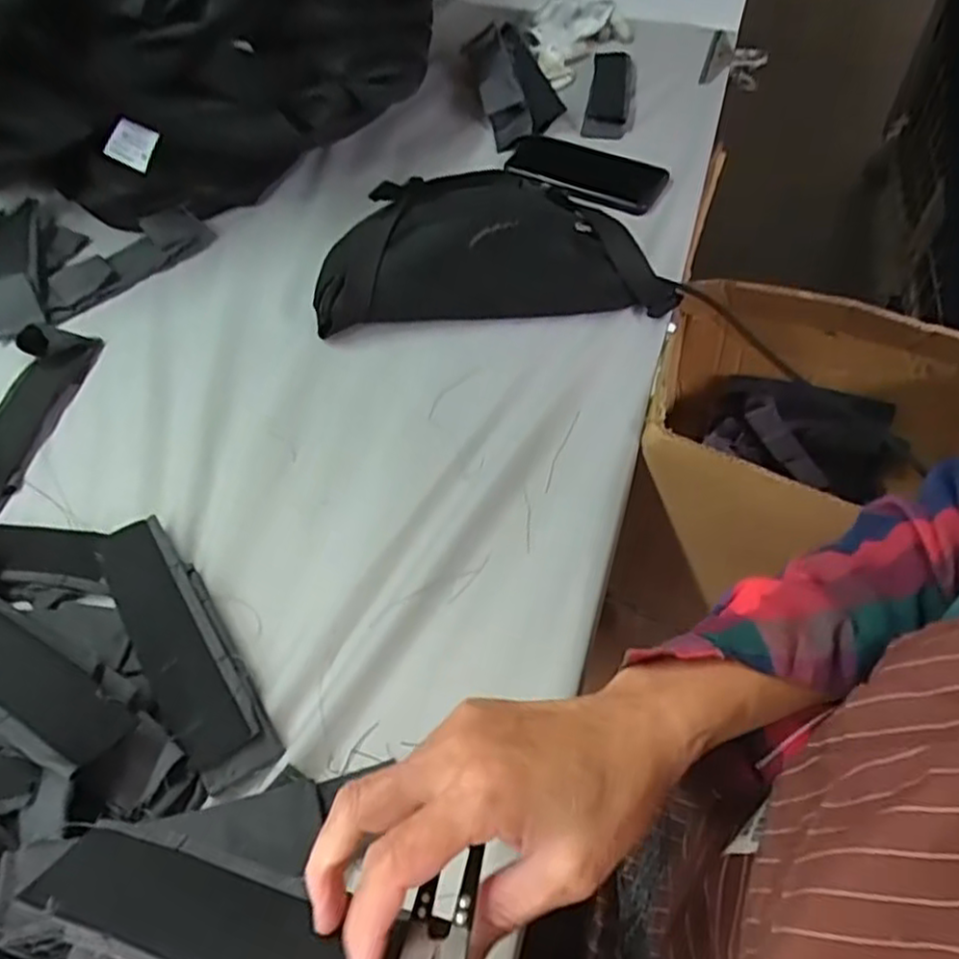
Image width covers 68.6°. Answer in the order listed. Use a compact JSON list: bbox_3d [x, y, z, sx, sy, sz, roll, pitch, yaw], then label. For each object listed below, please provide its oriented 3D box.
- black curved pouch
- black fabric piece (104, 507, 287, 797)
[{"bbox_3d":[0.006,-0.219,0.620,0.302,0.070,0.167,-4,55,0],"label":"black curved pouch"},{"bbox_3d":[-0.188,0.099,0.441,0.050,0.016,0.196,-30,59,-17],"label":"black fabric piece"}]

